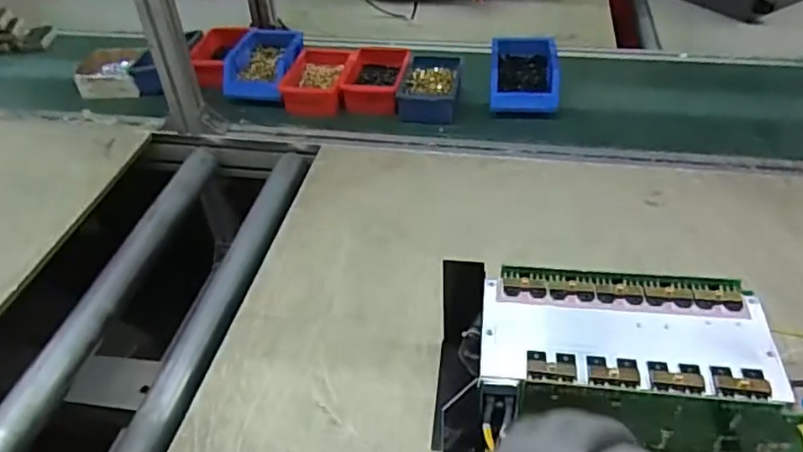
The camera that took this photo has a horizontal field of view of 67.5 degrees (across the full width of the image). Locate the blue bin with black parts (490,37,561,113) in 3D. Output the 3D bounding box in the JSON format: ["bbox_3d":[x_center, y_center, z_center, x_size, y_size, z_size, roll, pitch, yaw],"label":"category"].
[{"bbox_3d":[0.201,-0.248,0.991,0.109,0.067,0.159,4,43,7],"label":"blue bin with black parts"}]

